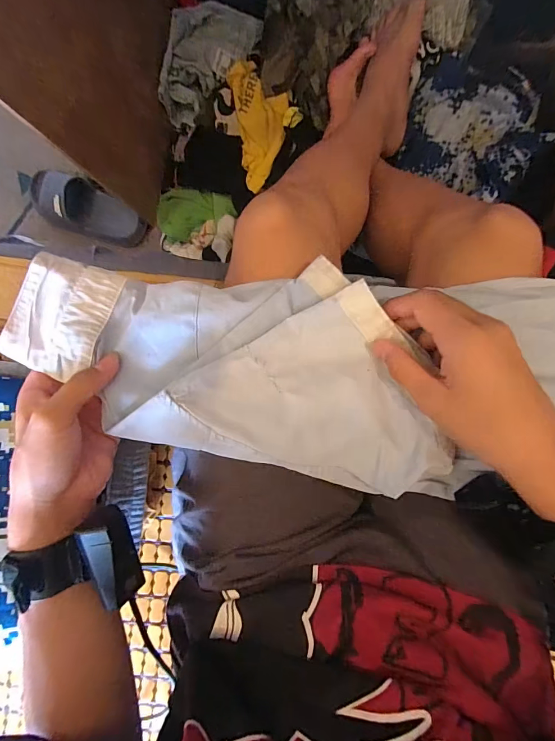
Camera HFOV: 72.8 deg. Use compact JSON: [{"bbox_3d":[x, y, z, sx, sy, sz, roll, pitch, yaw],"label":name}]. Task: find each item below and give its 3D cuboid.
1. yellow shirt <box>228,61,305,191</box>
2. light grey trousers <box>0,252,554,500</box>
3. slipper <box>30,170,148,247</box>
[{"bbox_3d":[-0.022,-0.489,0.730,0.123,0.053,0.259,-10,92,5],"label":"yellow shirt"},{"bbox_3d":[0.114,0.004,0.304,0.626,0.069,0.165,3,93,-2],"label":"light grey trousers"},{"bbox_3d":[-0.458,-0.382,0.890,0.295,0.086,0.111,18,94,4],"label":"slipper"}]

